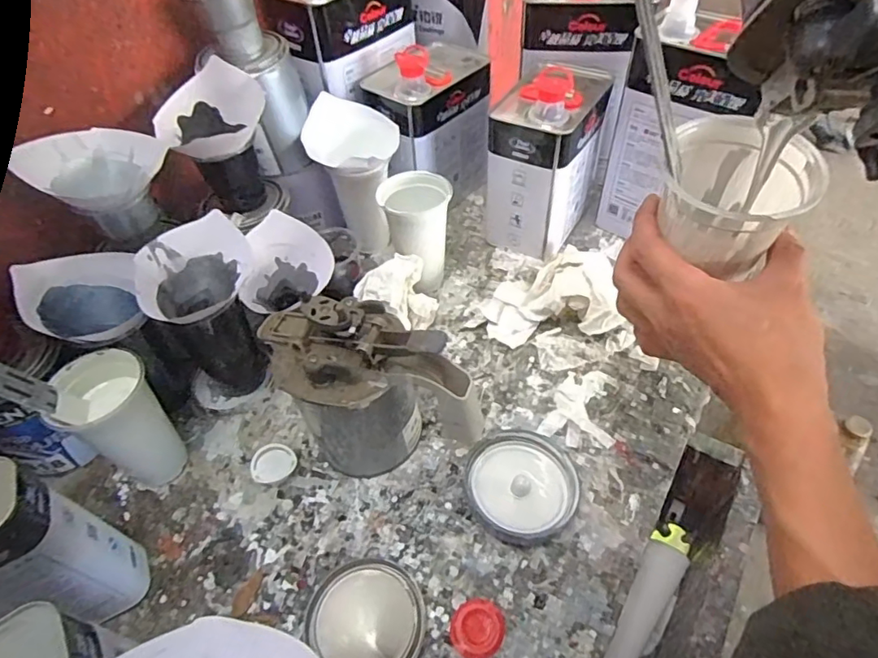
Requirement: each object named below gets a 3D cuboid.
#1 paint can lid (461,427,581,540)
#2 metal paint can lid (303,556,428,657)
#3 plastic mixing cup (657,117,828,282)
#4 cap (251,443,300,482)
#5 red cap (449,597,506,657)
[{"bbox_3d":[0.078,0.145,0.510,0.096,0.035,0.105,-2,49,2],"label":"paint can lid"},{"bbox_3d":[-0.059,0.238,0.450,0.097,0.021,0.090,-2,49,2],"label":"metal paint can lid"},{"bbox_3d":[0.174,-0.079,0.325,0.075,0.059,0.077,15,52,15],"label":"plastic mixing cup"},{"bbox_3d":[-0.167,0.137,0.551,0.044,0.018,0.037,-26,53,-19],"label":"cap"},{"bbox_3d":[0.031,0.242,0.443,0.043,0.017,0.043,-2,49,2],"label":"red cap"}]

